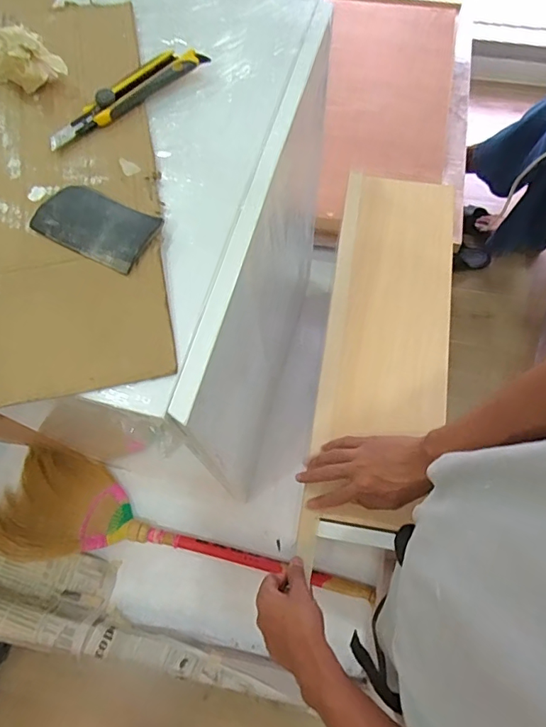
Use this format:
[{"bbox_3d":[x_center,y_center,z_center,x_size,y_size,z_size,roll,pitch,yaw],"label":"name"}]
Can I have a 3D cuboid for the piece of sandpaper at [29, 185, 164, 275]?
[{"bbox_3d":[-0.172,-0.135,0.456,0.113,0.012,0.067,23,71,11],"label":"piece of sandpaper"}]

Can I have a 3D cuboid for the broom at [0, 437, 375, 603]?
[{"bbox_3d":[-0.201,0.385,0.948,0.786,0.082,0.221,19,70,9],"label":"broom"}]

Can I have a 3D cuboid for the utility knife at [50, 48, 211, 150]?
[{"bbox_3d":[-0.162,-0.298,0.519,0.192,0.018,0.037,-39,72,-13],"label":"utility knife"}]

